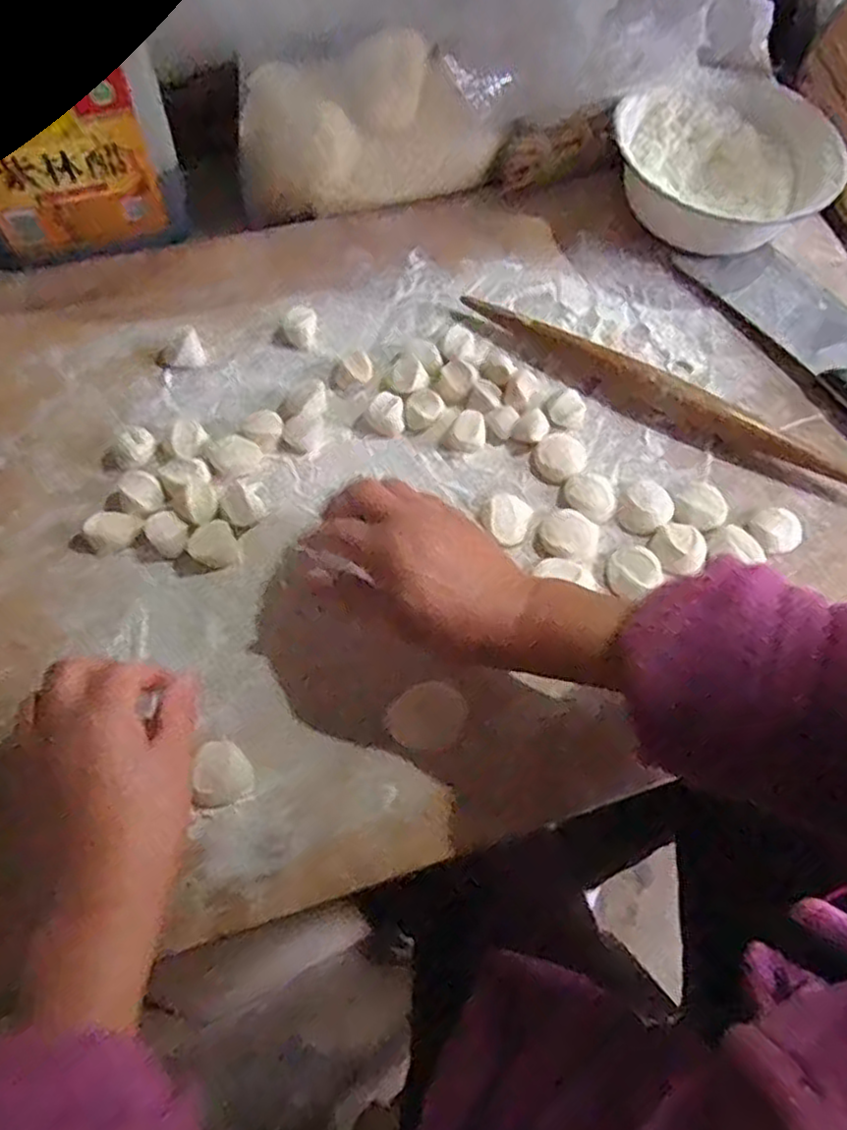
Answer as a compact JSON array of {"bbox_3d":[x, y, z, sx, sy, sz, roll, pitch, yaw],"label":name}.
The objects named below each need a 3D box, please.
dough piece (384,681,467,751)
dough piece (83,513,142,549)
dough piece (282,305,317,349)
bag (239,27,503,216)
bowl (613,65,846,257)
[{"bbox_3d":[0.002,0.089,0.422,0.045,0.004,0.037,-12,67,-9],"label":"dough piece"},{"bbox_3d":[-0.193,-0.021,0.447,0.031,0.014,0.021,10,66,1],"label":"dough piece"},{"bbox_3d":[-0.089,-0.172,0.517,0.023,0.017,0.024,25,67,8],"label":"dough piece"},{"bbox_3d":[-0.040,-0.333,0.553,0.195,0.087,0.086,-18,70,-11],"label":"bag"},{"bbox_3d":[0.243,-0.322,0.577,0.160,0.059,0.152,1,66,-3],"label":"bowl"}]

